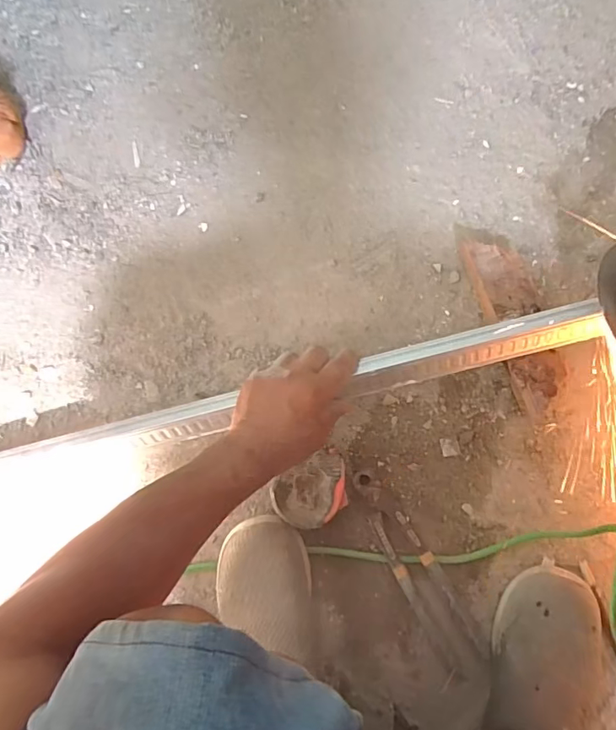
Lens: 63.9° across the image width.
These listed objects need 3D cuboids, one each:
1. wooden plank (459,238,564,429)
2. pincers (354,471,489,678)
[{"bbox_3d":[0.217,-0.046,0.524,0.057,0.042,0.201,-21,85,2],"label":"wooden plank"},{"bbox_3d":[0.110,0.213,0.519,0.047,0.022,0.220,-32,84,1],"label":"pincers"}]

